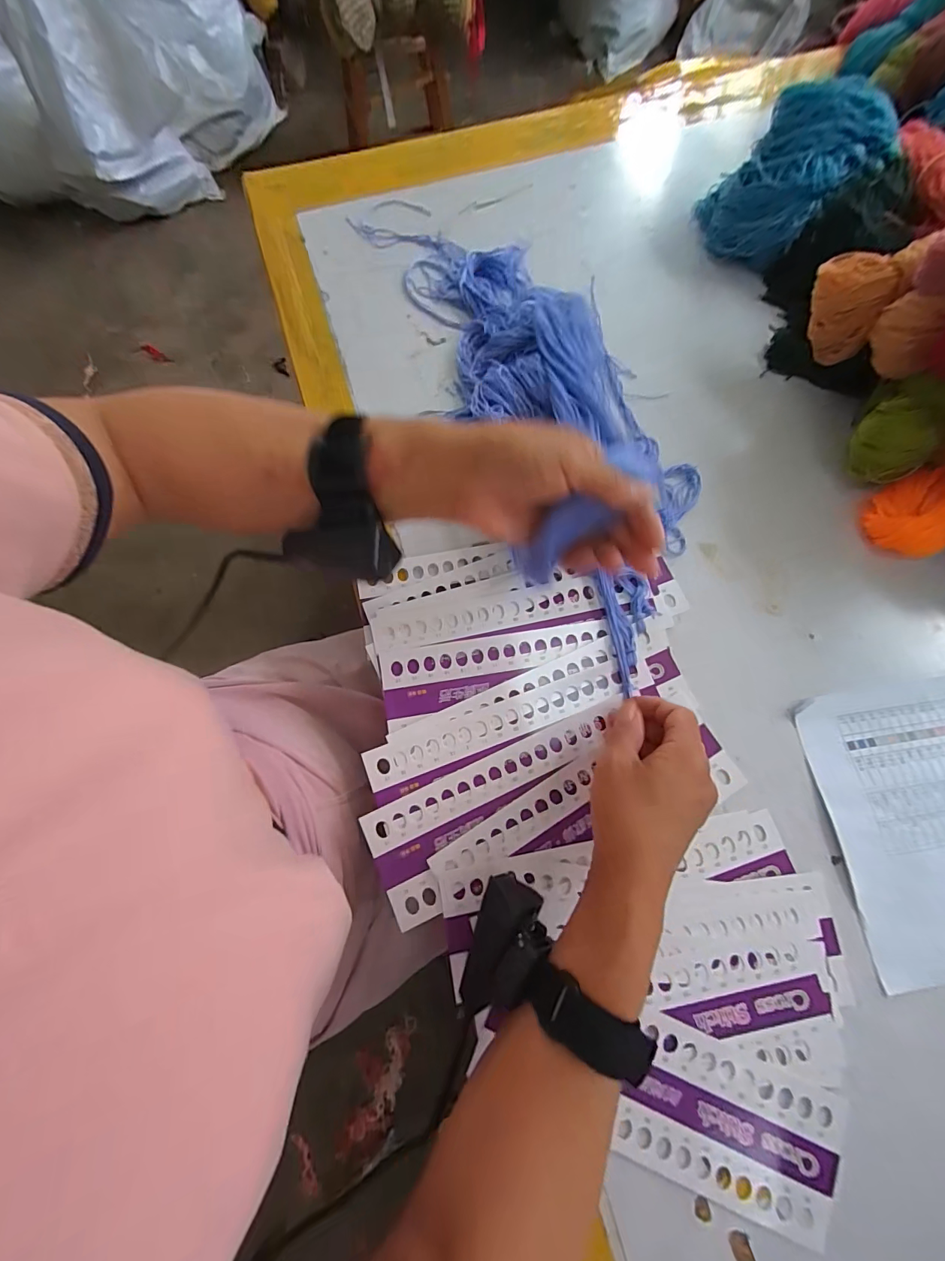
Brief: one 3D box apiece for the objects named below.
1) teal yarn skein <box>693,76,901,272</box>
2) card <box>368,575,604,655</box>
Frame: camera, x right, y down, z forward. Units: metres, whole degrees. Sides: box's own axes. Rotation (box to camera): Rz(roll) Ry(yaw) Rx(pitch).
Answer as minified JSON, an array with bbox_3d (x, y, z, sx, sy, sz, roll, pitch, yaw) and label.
[{"bbox_3d":[0.318,-0.457,0.446,0.137,0.107,0.111,33,77,8],"label":"teal yarn skein"},{"bbox_3d":[0.014,-0.014,0.373,0.195,0.006,0.031,-12,75,-4],"label":"card"}]

